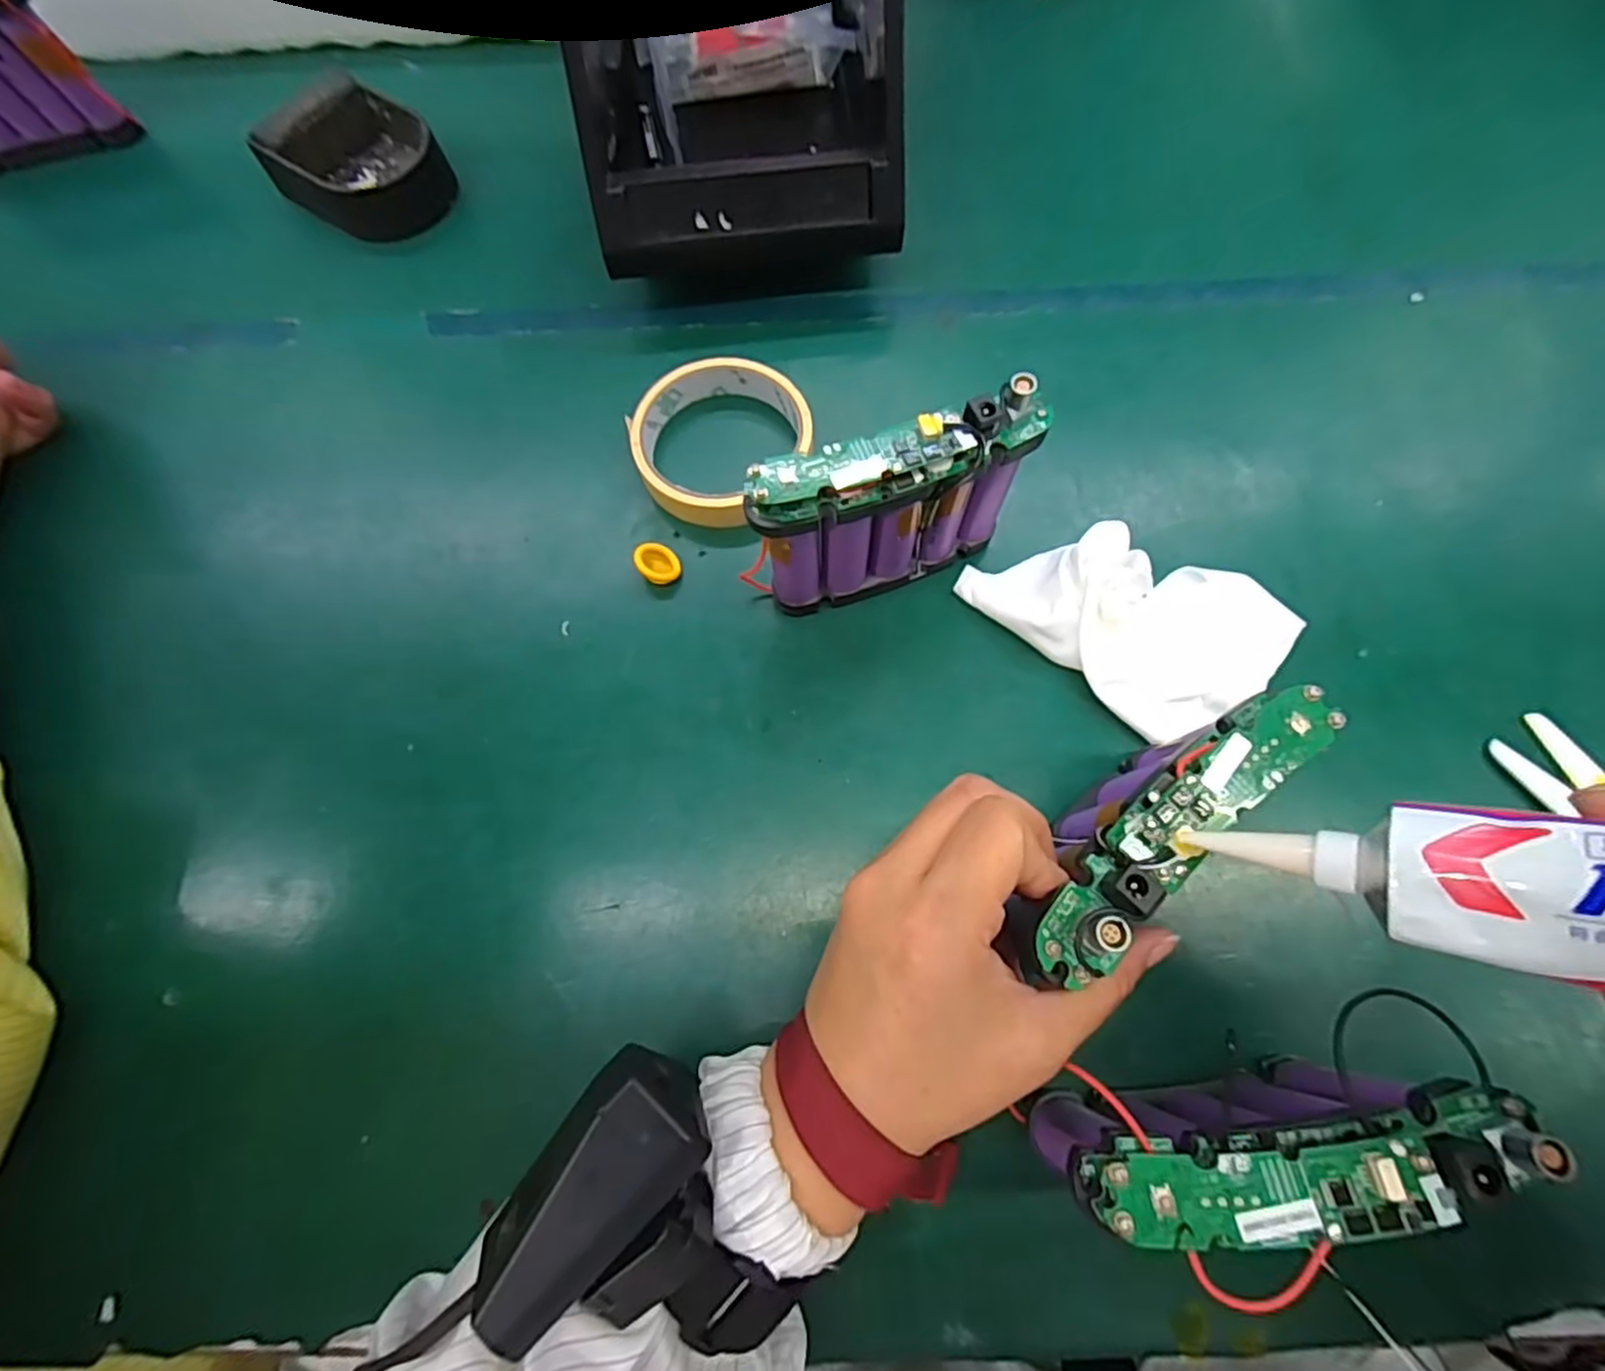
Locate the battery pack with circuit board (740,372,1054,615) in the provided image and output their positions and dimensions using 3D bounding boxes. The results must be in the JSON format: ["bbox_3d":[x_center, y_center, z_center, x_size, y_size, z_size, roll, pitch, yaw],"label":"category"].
[{"bbox_3d":[0.038,-0.071,0.286,0.119,0.094,0.024,-20,71,-5],"label":"battery pack with circuit board"}]

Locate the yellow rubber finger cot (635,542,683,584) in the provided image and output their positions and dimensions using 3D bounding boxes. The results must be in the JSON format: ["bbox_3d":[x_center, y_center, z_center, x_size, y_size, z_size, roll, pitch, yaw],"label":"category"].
[{"bbox_3d":[-0.069,-0.059,0.332,0.019,0.013,0.020,-1,70,2],"label":"yellow rubber finger cot"}]

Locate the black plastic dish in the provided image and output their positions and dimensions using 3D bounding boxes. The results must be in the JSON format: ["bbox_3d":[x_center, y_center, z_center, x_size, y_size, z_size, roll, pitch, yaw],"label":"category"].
[{"bbox_3d":[-0.259,-0.310,0.408,0.086,0.039,0.074,30,74,12],"label":"black plastic dish"}]

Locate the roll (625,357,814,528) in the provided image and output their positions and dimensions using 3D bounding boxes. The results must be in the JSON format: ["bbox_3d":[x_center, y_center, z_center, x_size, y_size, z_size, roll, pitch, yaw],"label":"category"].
[{"bbox_3d":[-0.043,-0.125,0.347,0.081,0.024,0.088,-1,70,2],"label":"roll"}]

